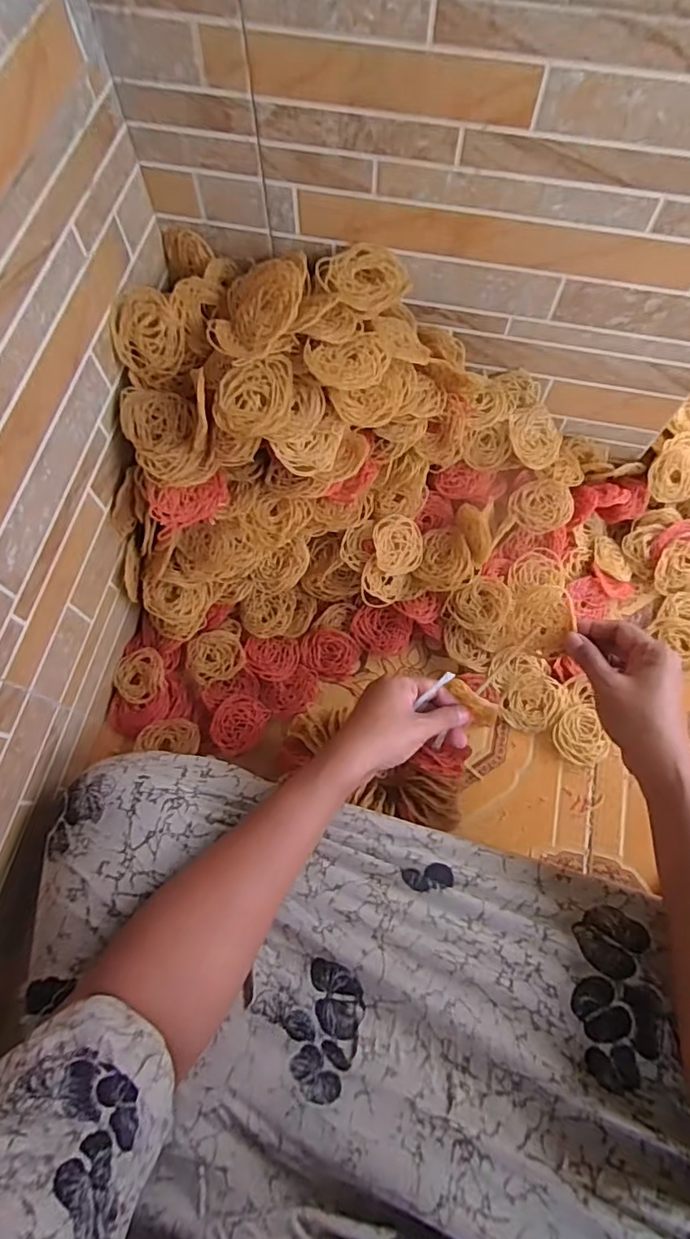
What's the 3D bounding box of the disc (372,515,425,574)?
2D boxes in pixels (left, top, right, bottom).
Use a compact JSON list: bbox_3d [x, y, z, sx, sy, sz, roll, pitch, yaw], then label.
[{"bbox_3d":[0.053,-0.076,0.566,0.050,0.010,0.057,-13,102,-14],"label":"disc"}]

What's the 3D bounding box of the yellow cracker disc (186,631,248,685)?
[{"bbox_3d":[-0.134,0.038,0.575,0.058,0.010,0.052,-15,81,-3],"label":"yellow cracker disc"}]

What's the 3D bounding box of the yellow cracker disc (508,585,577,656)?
[{"bbox_3d":[0.169,0.000,0.486,0.050,0.006,0.059,26,101,20],"label":"yellow cracker disc"}]

